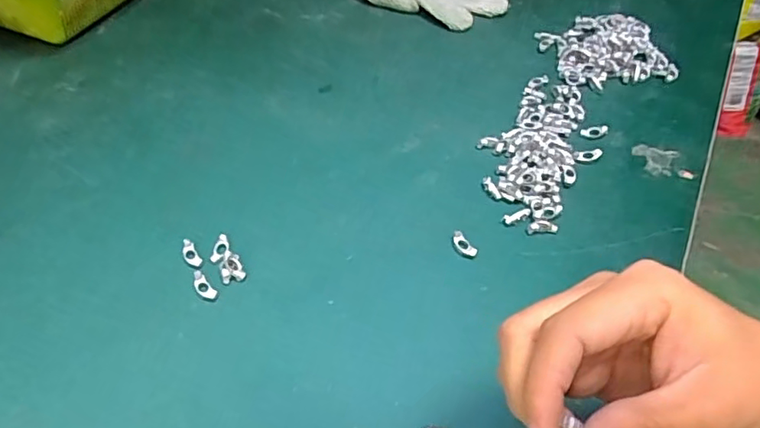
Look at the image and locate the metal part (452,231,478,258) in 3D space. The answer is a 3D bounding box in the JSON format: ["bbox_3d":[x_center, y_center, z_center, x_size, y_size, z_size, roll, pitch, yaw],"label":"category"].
[{"bbox_3d":[0.055,0.021,0.373,0.010,0.006,0.021,-33,56,-26],"label":"metal part"}]

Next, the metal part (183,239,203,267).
[{"bbox_3d":[-0.125,0.026,0.369,0.009,0.004,0.023,-27,53,-22],"label":"metal part"}]

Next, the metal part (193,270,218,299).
[{"bbox_3d":[-0.112,0.045,0.353,0.009,0.004,0.023,-35,57,-27],"label":"metal part"}]

